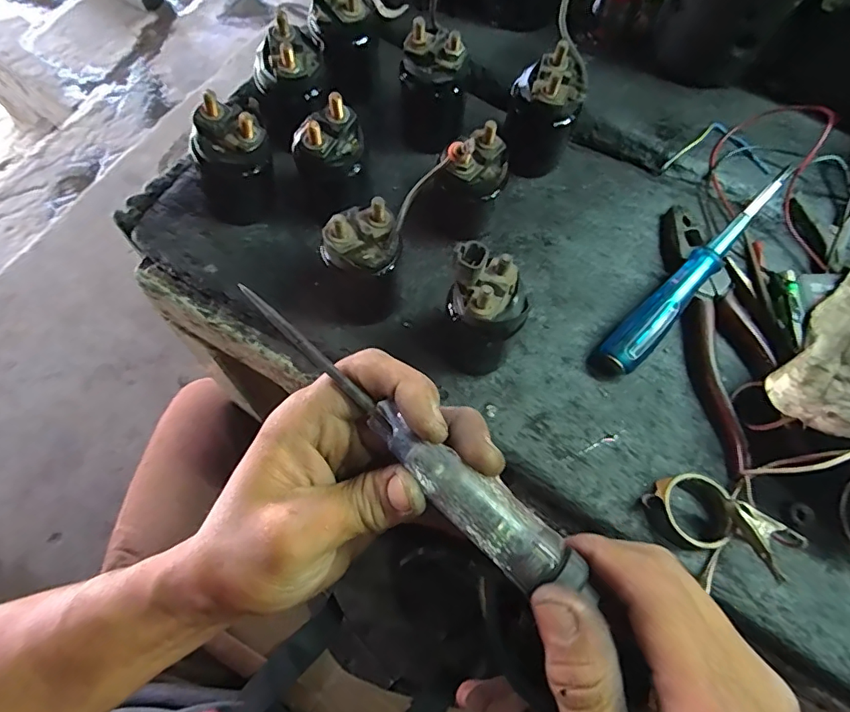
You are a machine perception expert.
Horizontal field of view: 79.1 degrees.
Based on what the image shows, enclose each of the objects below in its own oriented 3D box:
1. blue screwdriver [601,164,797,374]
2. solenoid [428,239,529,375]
[{"bbox_3d":[0.195,-0.062,0.357,0.197,0.027,0.027,-44,76,-5],"label":"blue screwdriver"},{"bbox_3d":[0.034,-0.027,0.320,0.054,0.089,0.046,11,68,2],"label":"solenoid"}]

